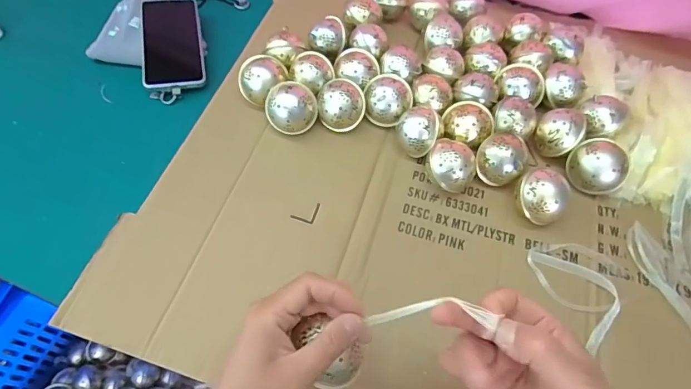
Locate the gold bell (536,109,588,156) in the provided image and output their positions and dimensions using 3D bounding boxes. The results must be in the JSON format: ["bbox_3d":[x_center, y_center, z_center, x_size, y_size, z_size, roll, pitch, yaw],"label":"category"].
[{"bbox_3d":[0.243,-0.070,0.486,0.046,0.040,0.044,1,60,-1],"label":"gold bell"}]

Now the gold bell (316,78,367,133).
[{"bbox_3d":[-0.005,-0.105,0.519,0.058,0.057,0.052,3,59,0],"label":"gold bell"}]

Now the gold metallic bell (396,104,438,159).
[{"bbox_3d":[0.084,-0.072,0.496,0.049,0.055,0.057,12,59,5],"label":"gold metallic bell"}]

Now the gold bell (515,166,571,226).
[{"bbox_3d":[0.206,0.004,0.451,0.053,0.050,0.051,1,60,-1],"label":"gold bell"}]

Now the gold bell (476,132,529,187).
[{"bbox_3d":[0.174,-0.038,0.476,0.051,0.049,0.048,1,60,-1],"label":"gold bell"}]

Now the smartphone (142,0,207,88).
[{"bbox_3d":[-0.241,-0.216,0.587,0.076,0.010,0.167,-9,63,-14],"label":"smartphone"}]

